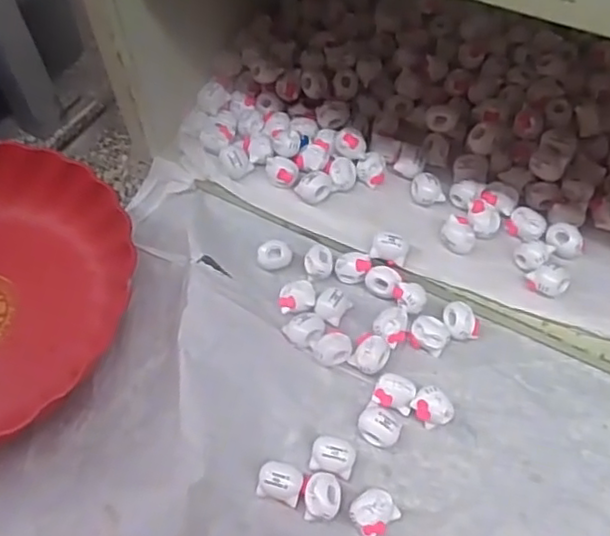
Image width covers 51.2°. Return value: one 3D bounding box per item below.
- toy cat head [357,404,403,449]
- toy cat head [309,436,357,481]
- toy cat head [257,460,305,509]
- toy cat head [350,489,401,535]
[{"bbox_3d":[0.046,0.097,0.391,0.025,0.022,0.024,22,59,17],"label":"toy cat head"},{"bbox_3d":[0.017,0.113,0.382,0.026,0.019,0.021,8,56,8],"label":"toy cat head"},{"bbox_3d":[-0.014,0.124,0.372,0.026,0.013,0.021,16,58,13],"label":"toy cat head"},{"bbox_3d":[0.039,0.139,0.363,0.024,0.018,0.023,-35,61,-20],"label":"toy cat head"}]

